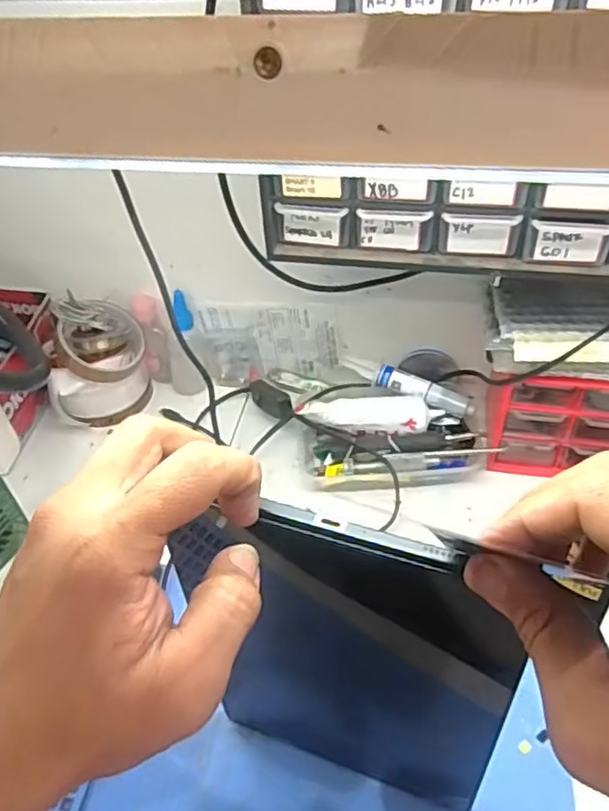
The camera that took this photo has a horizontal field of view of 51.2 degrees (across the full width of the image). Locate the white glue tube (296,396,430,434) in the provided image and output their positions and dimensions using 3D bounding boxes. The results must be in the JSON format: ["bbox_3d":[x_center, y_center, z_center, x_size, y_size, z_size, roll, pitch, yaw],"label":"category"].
[{"bbox_3d":[0.055,0.011,0.592,0.118,0.028,0.025,-2,45,2],"label":"white glue tube"}]

